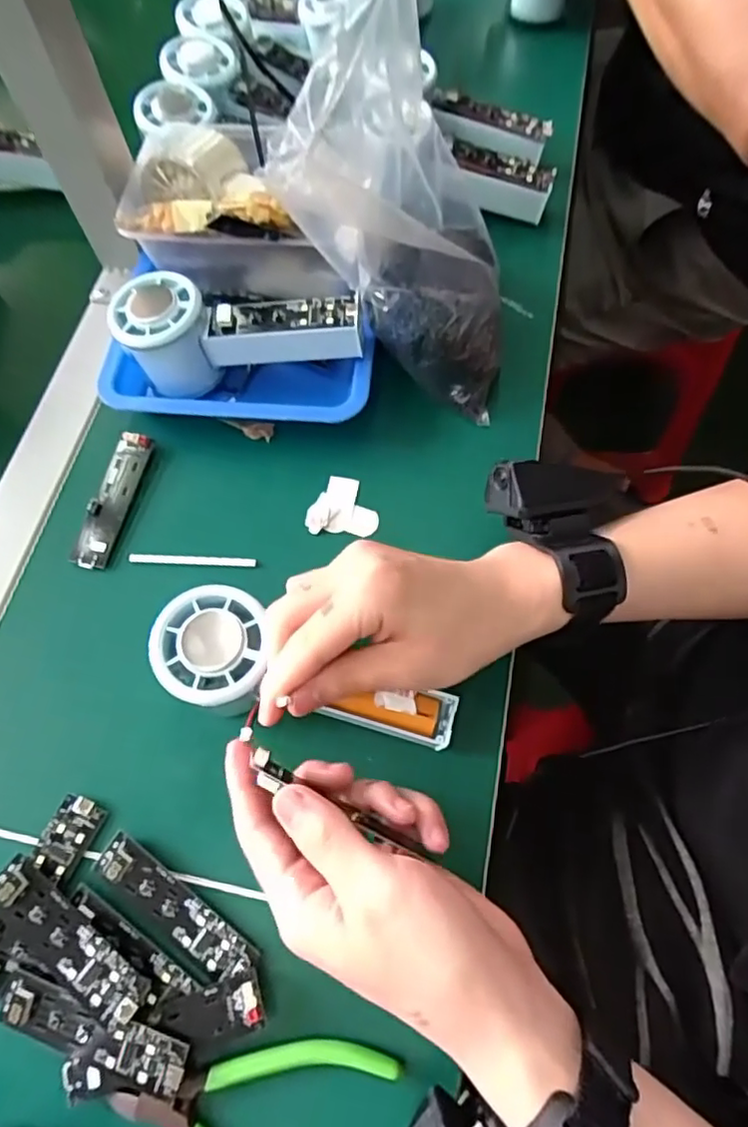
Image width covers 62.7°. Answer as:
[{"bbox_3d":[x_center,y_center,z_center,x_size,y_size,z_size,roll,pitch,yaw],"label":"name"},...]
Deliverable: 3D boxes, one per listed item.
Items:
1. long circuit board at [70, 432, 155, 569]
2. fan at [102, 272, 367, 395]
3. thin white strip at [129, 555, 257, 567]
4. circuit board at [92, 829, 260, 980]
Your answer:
[{"bbox_3d":[-0.164,-0.041,0.385,0.025,0.011,0.090,13,68,8],"label":"long circuit board"},{"bbox_3d":[-0.083,-0.146,0.396,0.147,0.066,0.049,-6,67,1],"label":"fan"},{"bbox_3d":[-0.110,-0.002,0.372,0.076,0.004,0.005,1,67,4],"label":"thin white strip"},{"bbox_3d":[-0.098,0.166,0.296,0.089,0.008,0.022,32,72,16],"label":"circuit board"}]

